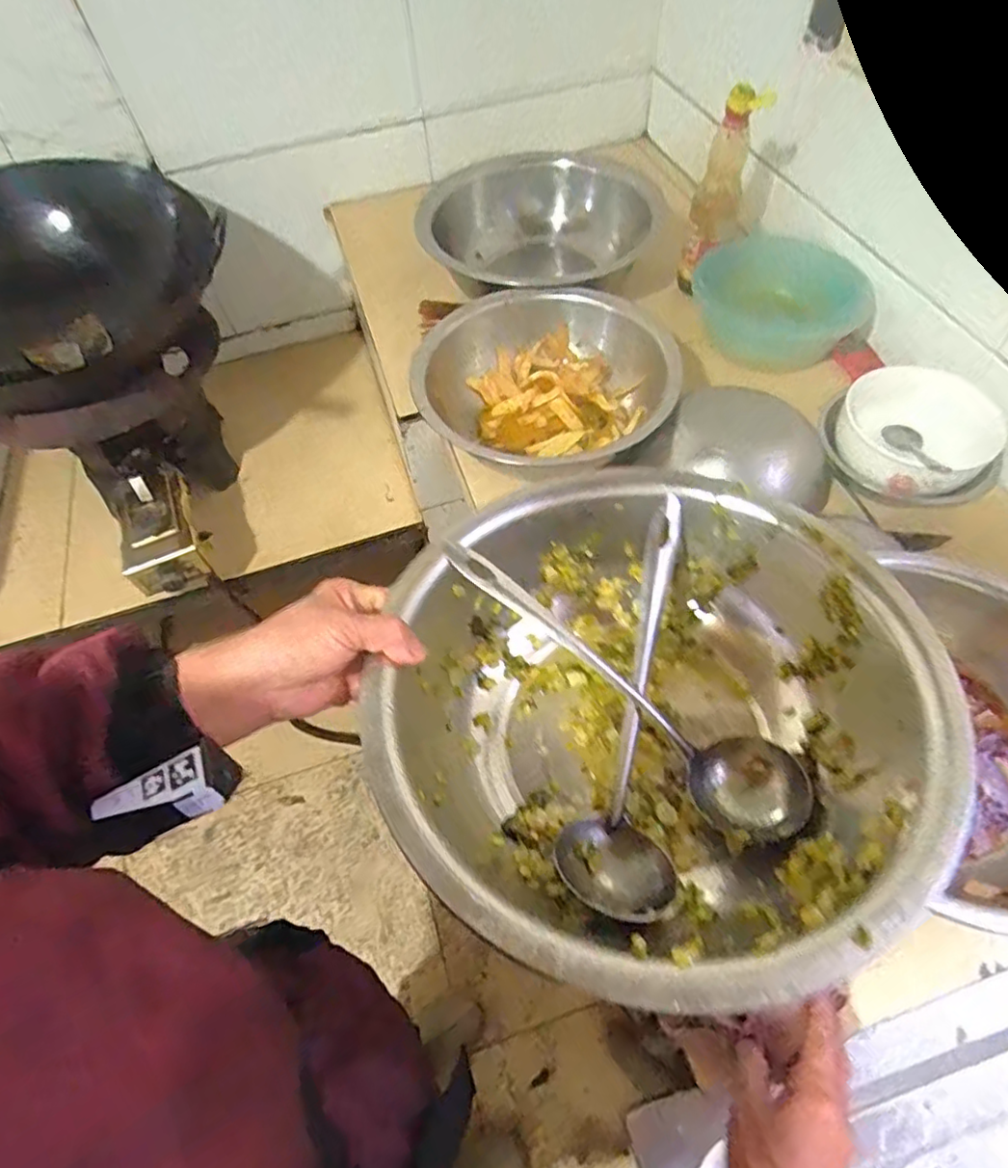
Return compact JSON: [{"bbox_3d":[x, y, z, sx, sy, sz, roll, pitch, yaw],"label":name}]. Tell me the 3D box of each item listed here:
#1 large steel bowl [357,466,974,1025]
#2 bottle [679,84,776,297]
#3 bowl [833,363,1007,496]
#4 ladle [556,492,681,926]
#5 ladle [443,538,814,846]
[{"bbox_3d":[0.089,0.072,0.395,0.282,0.130,0.299,-1,60,2],"label":"large steel bowl"},{"bbox_3d":[0.292,-0.521,0.850,0.064,0.232,0.072,13,61,10],"label":"bottle"},{"bbox_3d":[0.451,-0.160,0.707,0.154,0.067,0.150,-1,60,2],"label":"bowl"},{"bbox_3d":[0.078,0.070,0.410,0.067,0.058,0.267,5,60,5],"label":"ladle"},{"bbox_3d":[0.071,0.062,0.420,0.273,0.055,0.060,41,68,9],"label":"ladle"}]

